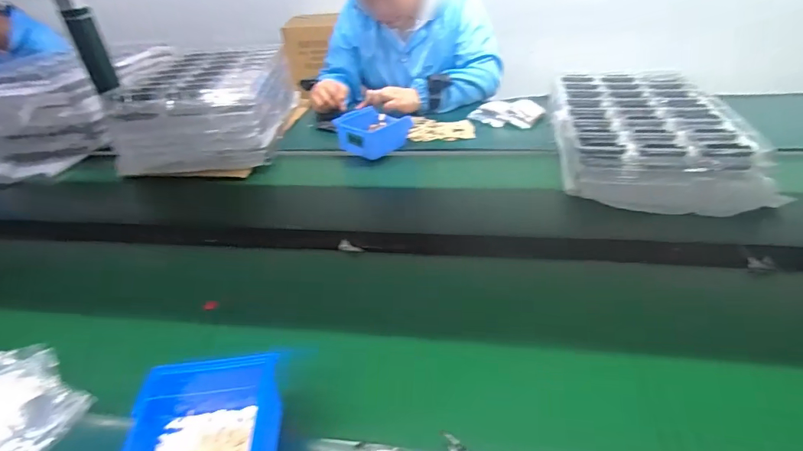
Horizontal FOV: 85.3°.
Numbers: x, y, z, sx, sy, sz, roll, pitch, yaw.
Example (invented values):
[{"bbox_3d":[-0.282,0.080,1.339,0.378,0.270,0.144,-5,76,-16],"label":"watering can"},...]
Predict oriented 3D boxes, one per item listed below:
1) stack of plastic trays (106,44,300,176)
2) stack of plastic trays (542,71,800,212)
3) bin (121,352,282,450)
[{"bbox_3d":[-0.445,-0.300,1.049,0.305,0.148,0.441,-6,35,-1],"label":"stack of plastic trays"},{"bbox_3d":[0.465,-0.192,0.865,0.300,0.077,0.491,1,36,9],"label":"stack of plastic trays"},{"bbox_3d":[-0.180,0.183,0.393,0.135,0.075,0.112,-6,35,-1],"label":"bin"}]

